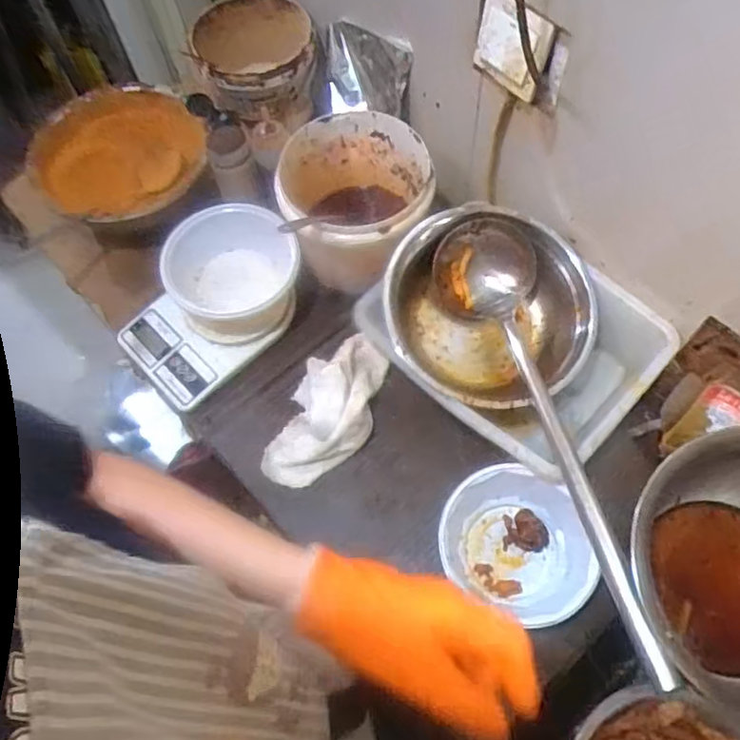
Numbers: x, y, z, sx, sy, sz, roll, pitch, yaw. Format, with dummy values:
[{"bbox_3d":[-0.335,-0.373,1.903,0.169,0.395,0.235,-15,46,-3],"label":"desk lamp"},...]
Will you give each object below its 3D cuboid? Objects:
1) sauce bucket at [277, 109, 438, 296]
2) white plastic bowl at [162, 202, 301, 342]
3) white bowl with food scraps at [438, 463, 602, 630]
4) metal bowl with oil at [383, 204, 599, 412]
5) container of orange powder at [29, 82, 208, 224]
[{"bbox_3d":[-0.018,-0.211,0.839,0.182,0.137,0.198,-1,65,2],"label":"sauce bucket"},{"bbox_3d":[-0.178,-0.126,0.840,0.169,0.075,0.175,-1,65,2],"label":"white plastic bowl"},{"bbox_3d":[0.159,0.188,0.703,0.163,0.060,0.146,22,68,12],"label":"white bowl with food scraps"},{"bbox_3d":[0.137,-0.066,0.779,0.217,0.108,0.237,-1,65,2],"label":"metal bowl with oil"},{"bbox_3d":[-0.365,-0.311,0.937,0.236,0.069,0.224,37,72,18],"label":"container of orange powder"}]

